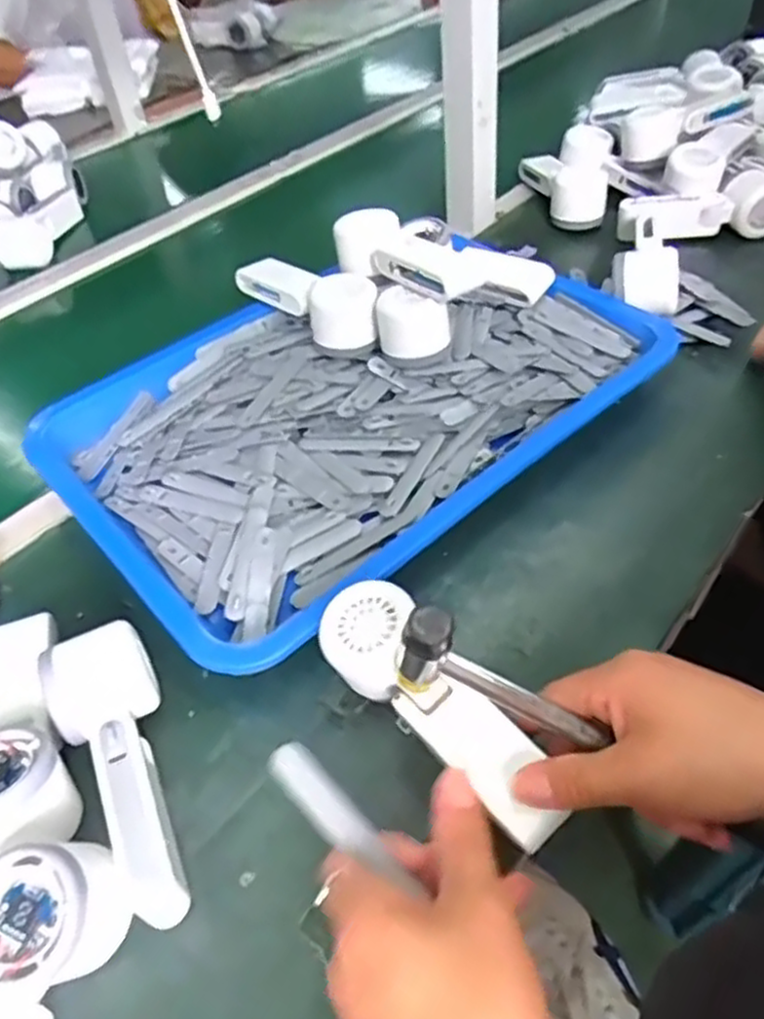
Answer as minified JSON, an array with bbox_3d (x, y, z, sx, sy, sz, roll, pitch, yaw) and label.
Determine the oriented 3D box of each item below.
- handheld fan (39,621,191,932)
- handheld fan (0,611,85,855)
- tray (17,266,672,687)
[{"bbox_3d":[-0.132,0.134,0.391,0.056,0.052,0.151,-29,49,-19],"label":"handheld fan"},{"bbox_3d":[-0.213,0.121,0.418,0.058,0.046,0.163,-22,35,-13],"label":"handheld fan"},{"bbox_3d":[-0.024,-0.096,0.615,0.479,0.045,0.348,-37,53,-26],"label":"tray"}]

